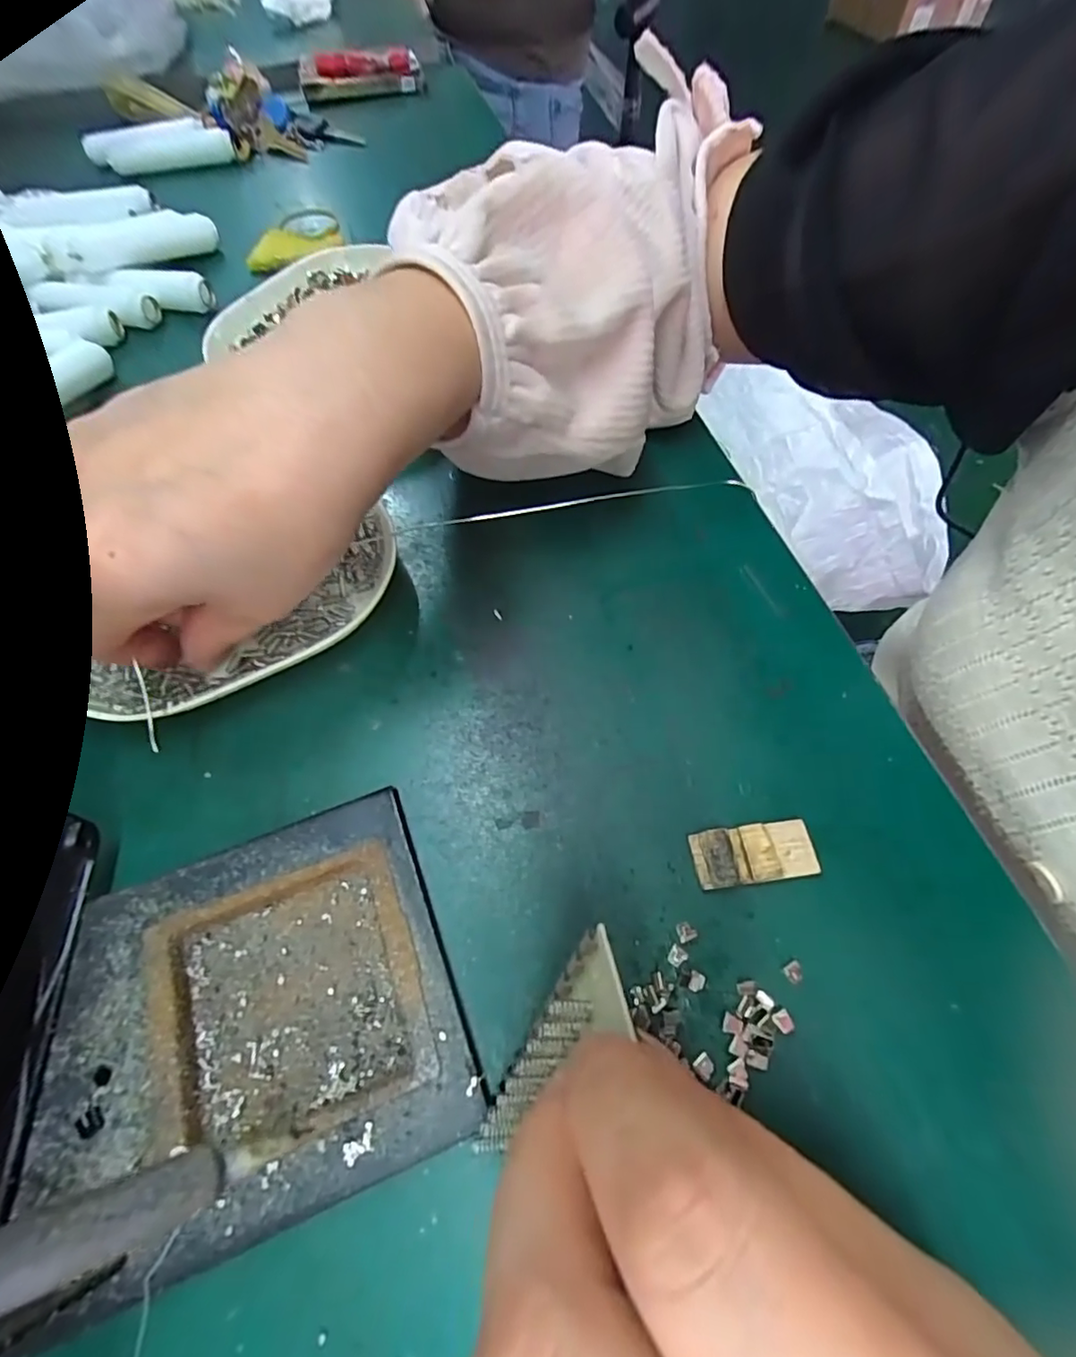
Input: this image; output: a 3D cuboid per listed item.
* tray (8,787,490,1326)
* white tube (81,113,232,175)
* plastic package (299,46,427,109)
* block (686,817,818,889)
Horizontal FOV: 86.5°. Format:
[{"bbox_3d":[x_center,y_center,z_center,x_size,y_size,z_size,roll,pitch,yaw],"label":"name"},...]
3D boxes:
[{"bbox_3d":[-0.083,0.098,0.169,0.112,0.014,0.099,-19,63,-9],"label":"tray"},{"bbox_3d":[-0.290,-0.409,0.438,0.108,0.022,0.026,-10,63,-5],"label":"white tube"},{"bbox_3d":[-0.151,-0.519,0.490,0.102,0.026,0.040,-20,65,-10],"label":"plastic package"},{"bbox_3d":[0.072,0.058,0.191,0.039,0.006,0.018,-7,62,-3],"label":"block"}]

